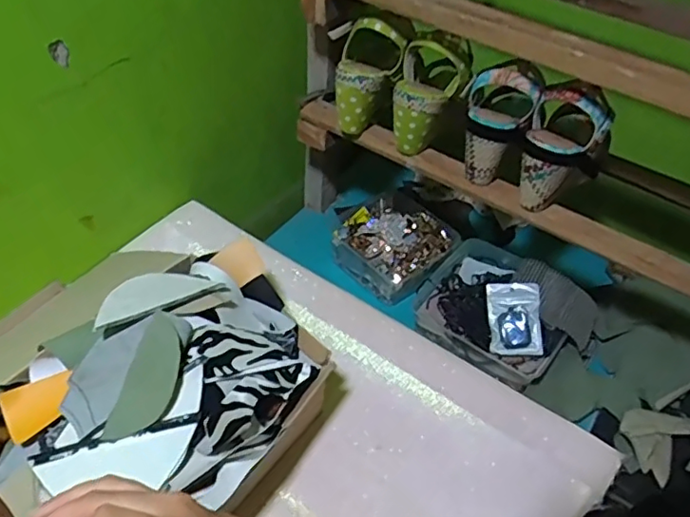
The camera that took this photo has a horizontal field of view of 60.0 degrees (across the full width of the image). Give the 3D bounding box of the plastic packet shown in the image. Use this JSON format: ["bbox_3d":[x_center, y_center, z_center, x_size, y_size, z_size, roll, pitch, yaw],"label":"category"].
[{"bbox_3d":[0.233,0.082,0.820,0.069,0.016,0.097,-2,76,13],"label":"plastic packet"}]

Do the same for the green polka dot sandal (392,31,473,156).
[{"bbox_3d":[0.090,-0.202,0.731,0.087,0.152,0.068,39,30,27],"label":"green polka dot sandal"}]

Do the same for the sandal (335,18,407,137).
[{"bbox_3d":[0.025,-0.238,0.766,0.072,0.151,0.093,17,52,-12],"label":"sandal"}]

